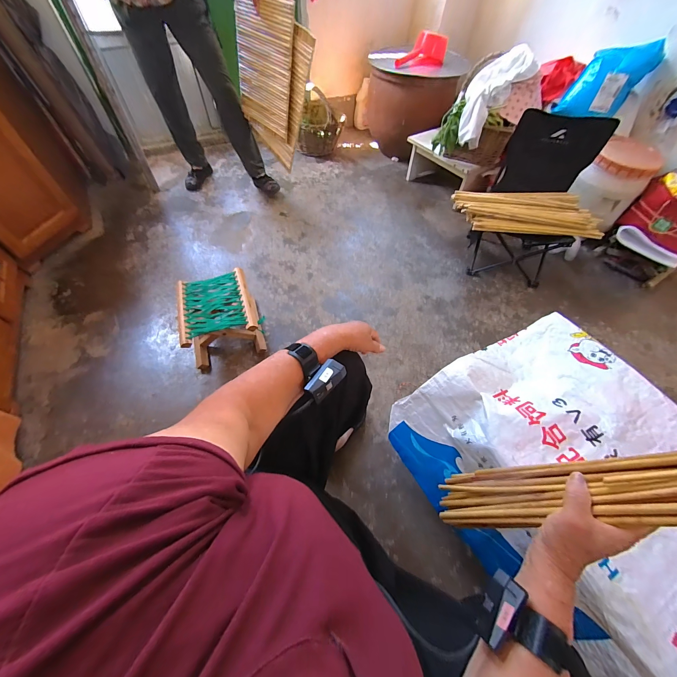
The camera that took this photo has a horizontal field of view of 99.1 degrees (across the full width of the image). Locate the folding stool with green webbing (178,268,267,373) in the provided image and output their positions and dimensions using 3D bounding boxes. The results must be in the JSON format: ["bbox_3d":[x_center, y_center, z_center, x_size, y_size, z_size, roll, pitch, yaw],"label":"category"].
[{"bbox_3d":[-0.417,-0.071,1.044,0.242,0.177,0.277,-16,60,-11],"label":"folding stool with green webbing"}]

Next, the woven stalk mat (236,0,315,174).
[{"bbox_3d":[-0.277,-1.013,1.165,0.046,0.479,0.426,-32,63,-34],"label":"woven stalk mat"}]

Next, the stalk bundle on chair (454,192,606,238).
[{"bbox_3d":[0.734,-0.507,1.142,0.504,0.057,0.288,3,56,-1],"label":"stalk bundle on chair"}]

